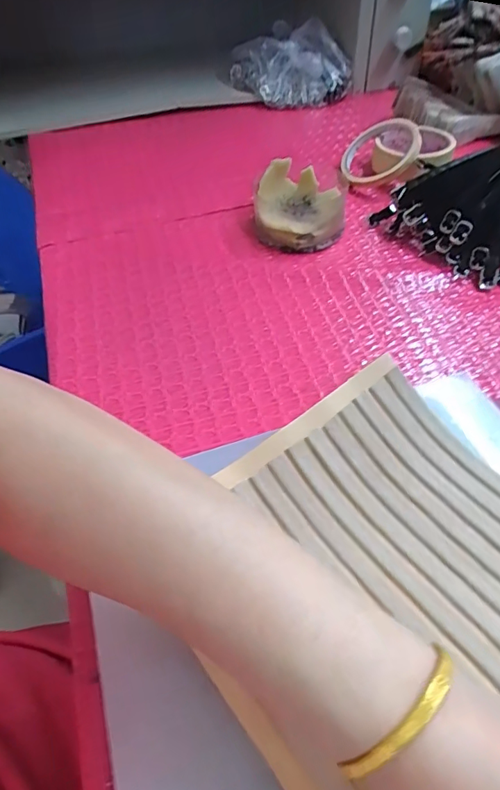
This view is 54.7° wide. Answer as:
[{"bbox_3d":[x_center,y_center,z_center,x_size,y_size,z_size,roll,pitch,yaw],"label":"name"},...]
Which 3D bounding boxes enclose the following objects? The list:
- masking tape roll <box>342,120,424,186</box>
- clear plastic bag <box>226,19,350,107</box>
[{"bbox_3d":[0.148,-0.275,0.550,0.090,0.015,0.080,-16,67,30],"label":"masking tape roll"},{"bbox_3d":[0.058,-0.483,0.714,0.183,0.080,0.112,2,51,6],"label":"clear plastic bag"}]

